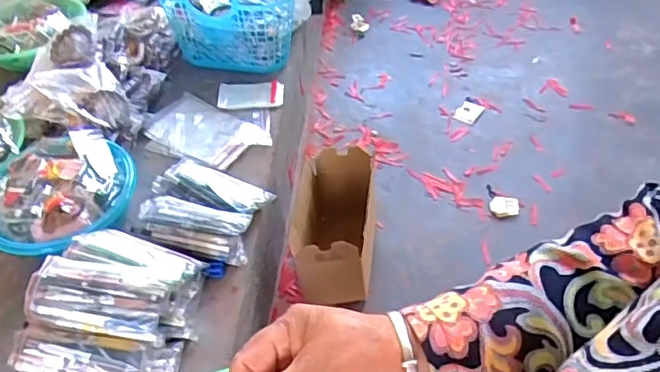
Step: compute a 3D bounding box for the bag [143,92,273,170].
[{"bbox_3d":[-0.221,-0.101,1.016,0.217,0.027,0.158,15,48,21],"label":"bag"}]

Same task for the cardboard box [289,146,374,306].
[{"bbox_3d":[0.009,0.080,0.969,0.112,0.199,0.218,1,45,9],"label":"cardboard box"}]

